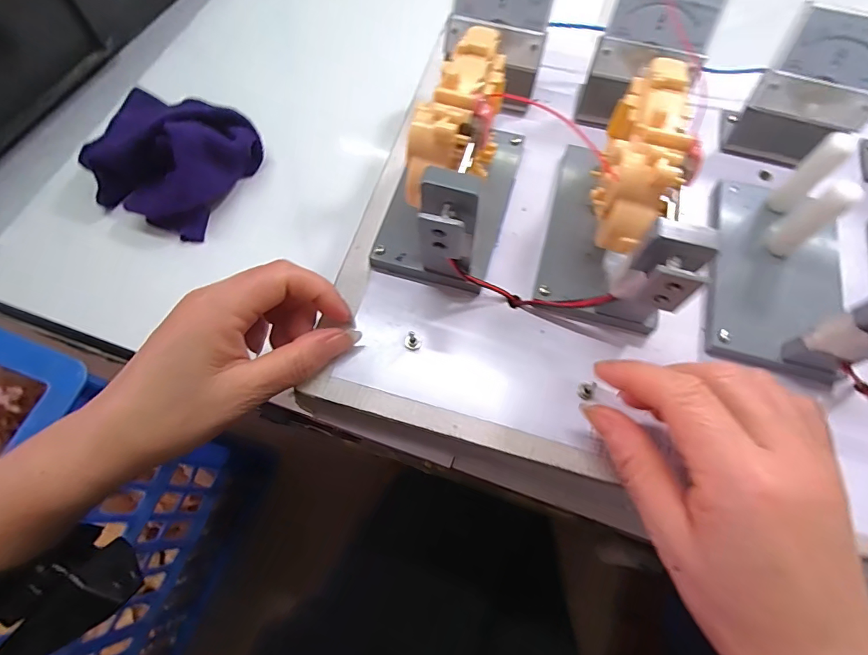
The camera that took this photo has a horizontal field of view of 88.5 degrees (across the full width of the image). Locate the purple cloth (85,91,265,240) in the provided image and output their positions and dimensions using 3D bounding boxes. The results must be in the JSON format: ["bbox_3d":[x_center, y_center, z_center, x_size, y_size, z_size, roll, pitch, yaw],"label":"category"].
[{"bbox_3d":[-0.224,-0.143,0.362,0.137,0.061,0.108,23,69,9],"label":"purple cloth"}]

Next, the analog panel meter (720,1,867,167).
[{"bbox_3d":[0.232,-0.142,0.273,0.065,0.075,0.041,16,69,7],"label":"analog panel meter"}]

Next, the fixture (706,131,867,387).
[{"bbox_3d":[0.199,-0.041,0.231,0.082,0.076,0.133,24,70,10],"label":"fixture"}]

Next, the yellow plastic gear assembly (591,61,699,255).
[{"bbox_3d":[0.104,-0.086,0.217,0.041,0.031,0.096,21,69,9],"label":"yellow plastic gear assembly"}]

